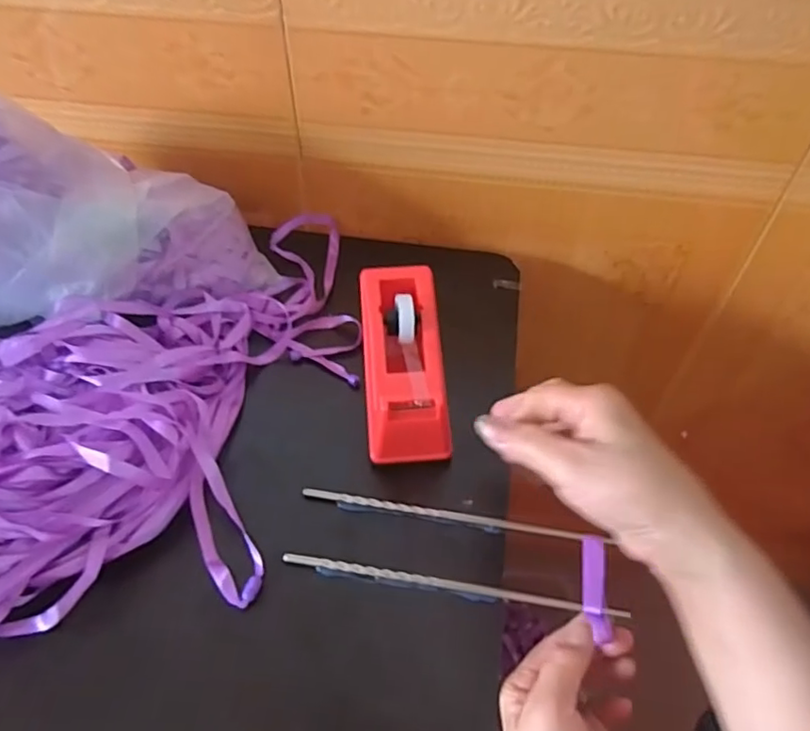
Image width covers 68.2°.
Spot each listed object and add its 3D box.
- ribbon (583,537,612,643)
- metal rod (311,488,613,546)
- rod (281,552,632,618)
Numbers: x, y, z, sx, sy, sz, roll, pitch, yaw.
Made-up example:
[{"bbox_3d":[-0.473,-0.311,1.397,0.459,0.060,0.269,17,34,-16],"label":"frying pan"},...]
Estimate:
[{"bbox_3d":[0.122,0.142,0.387,0.015,0.010,0.063,4,56,3],"label":"ribbon"},{"bbox_3d":[0.032,0.105,0.419,0.211,0.008,0.007,8,51,7],"label":"metal rod"},{"bbox_3d":[0.031,0.143,0.389,0.223,0.007,0.007,8,51,5],"label":"rod"}]

